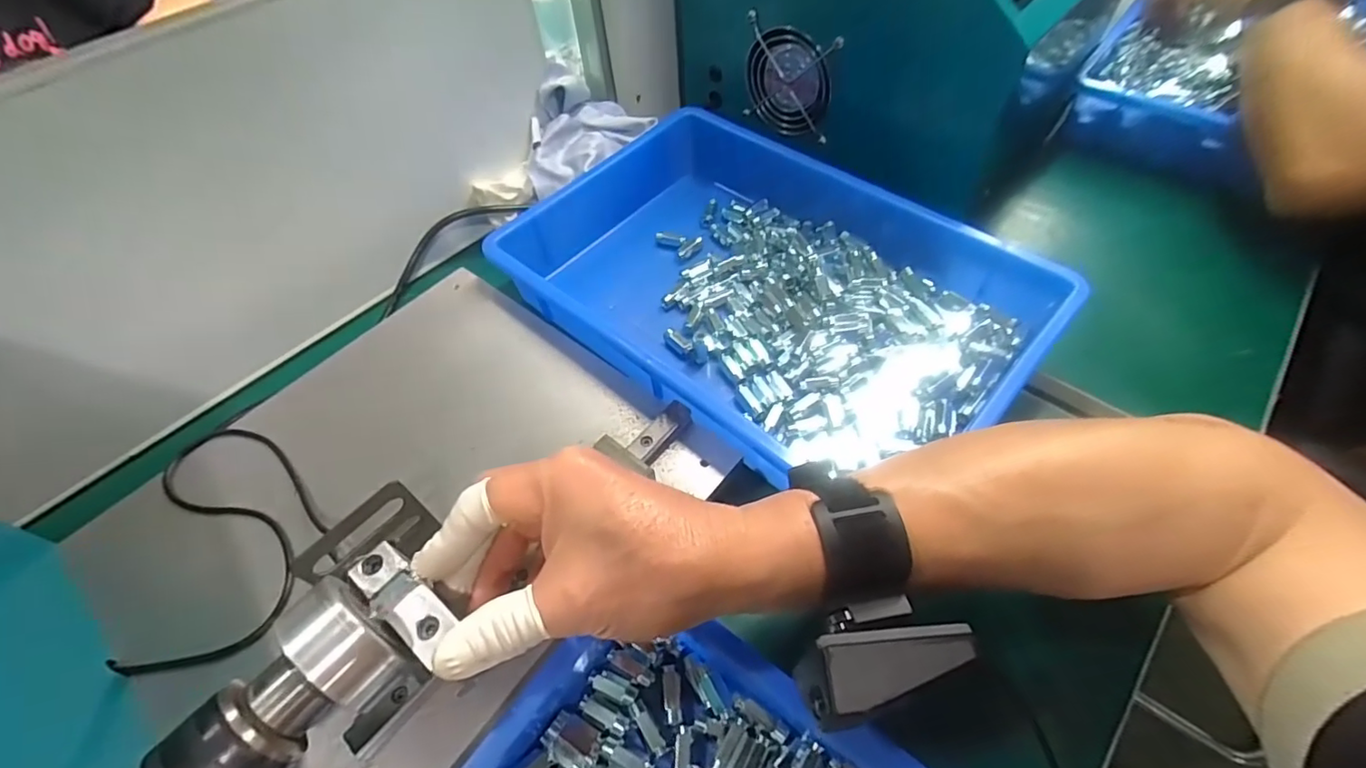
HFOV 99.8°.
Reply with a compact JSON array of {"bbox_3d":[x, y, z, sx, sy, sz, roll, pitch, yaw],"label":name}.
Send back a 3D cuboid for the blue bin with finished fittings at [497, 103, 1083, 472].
[{"bbox_3d":[0.059,-0.077,0.442,0.373,0.067,0.246,36,63,25],"label":"blue bin with finished fittings"}]

